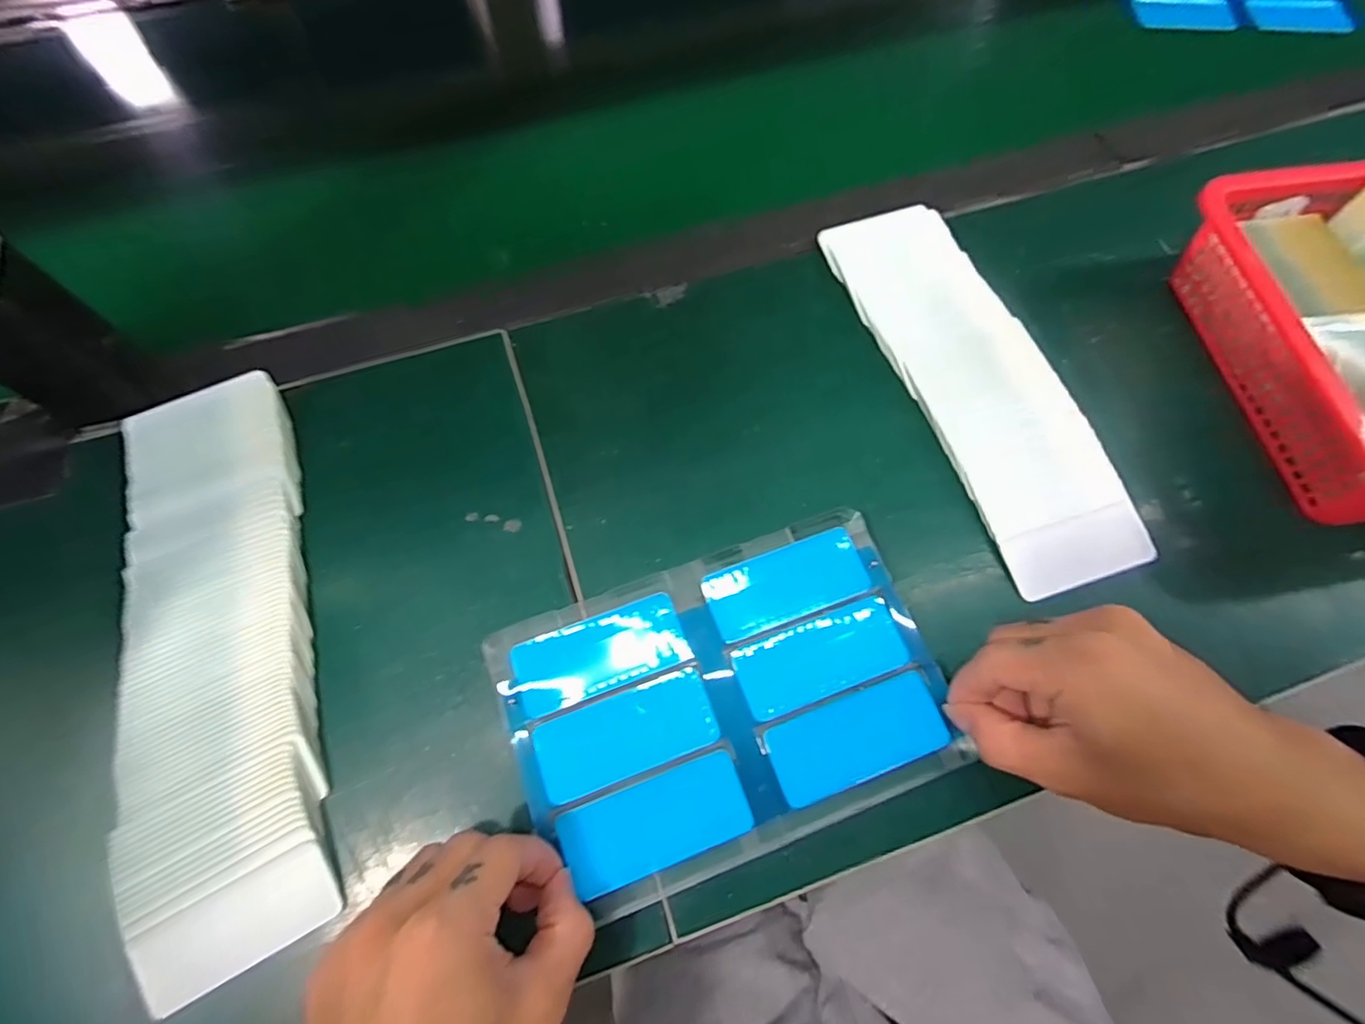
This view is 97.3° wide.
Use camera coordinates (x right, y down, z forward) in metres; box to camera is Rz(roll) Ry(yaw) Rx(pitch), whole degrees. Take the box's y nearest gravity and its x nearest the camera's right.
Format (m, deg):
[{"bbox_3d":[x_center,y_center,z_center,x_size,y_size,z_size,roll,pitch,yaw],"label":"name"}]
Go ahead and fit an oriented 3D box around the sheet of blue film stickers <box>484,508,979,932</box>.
[{"bbox_3d":[0.021,0.088,0.287,0.196,0.010,0.134,-20,72,-8],"label":"sheet of blue film stickers"}]

